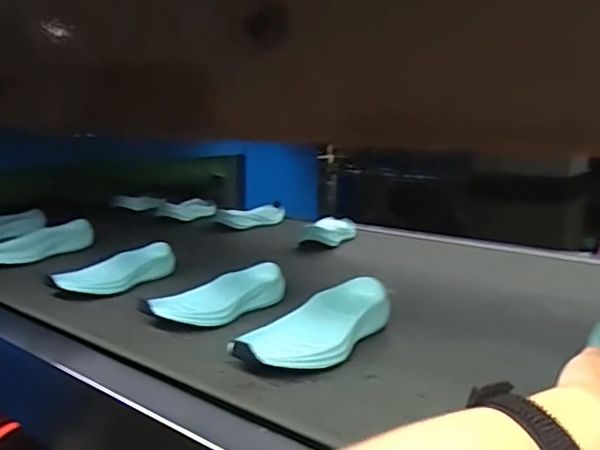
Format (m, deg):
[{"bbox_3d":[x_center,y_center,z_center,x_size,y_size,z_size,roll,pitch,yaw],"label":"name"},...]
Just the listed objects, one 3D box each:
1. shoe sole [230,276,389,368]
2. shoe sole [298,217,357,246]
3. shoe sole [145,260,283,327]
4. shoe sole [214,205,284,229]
[{"bbox_3d":[0.024,0.102,0.571,0.078,0.038,0.219,11,18,38],"label":"shoe sole"},{"bbox_3d":[0.063,0.004,1.091,0.085,0.038,0.209,4,14,14],"label":"shoe sole"},{"bbox_3d":[-0.096,0.083,0.666,0.068,0.036,0.184,13,19,43],"label":"shoe sole"},{"bbox_3d":[-0.097,-0.019,1.222,0.179,0.033,0.068,-12,19,-41],"label":"shoe sole"}]

